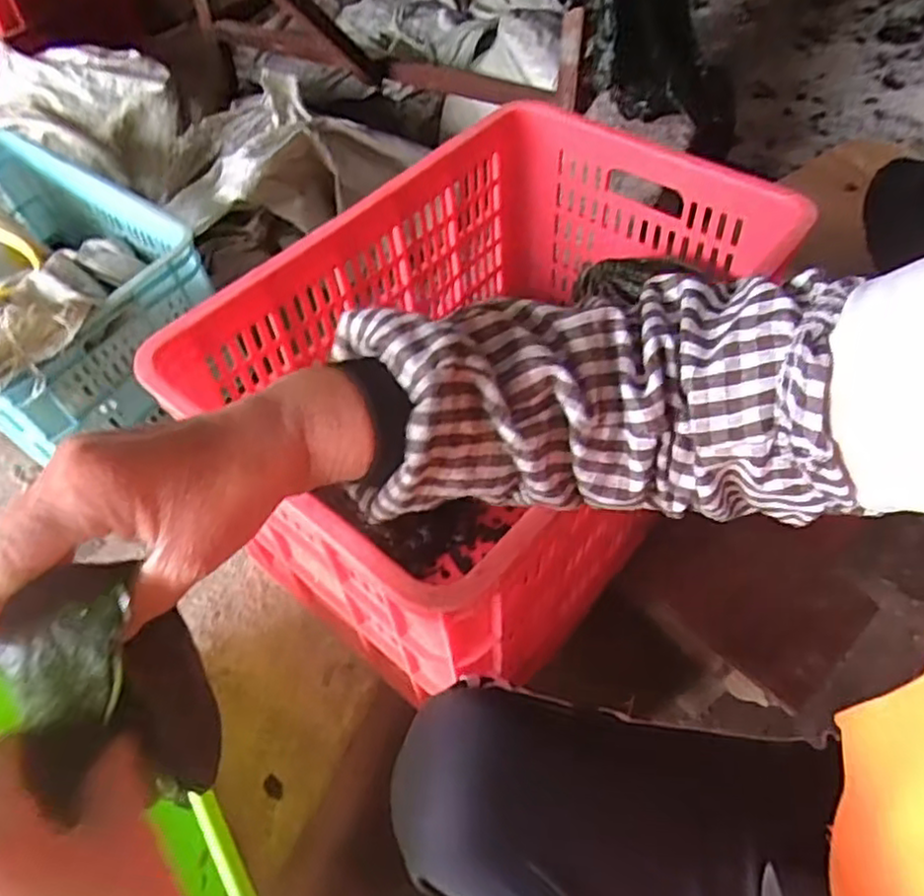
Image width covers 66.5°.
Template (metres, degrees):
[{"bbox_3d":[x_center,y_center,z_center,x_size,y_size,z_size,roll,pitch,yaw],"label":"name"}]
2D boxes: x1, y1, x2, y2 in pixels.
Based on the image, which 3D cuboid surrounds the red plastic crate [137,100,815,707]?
[{"bbox_3d":[0.035,-0.059,0.713,0.349,0.300,0.525,33,61,24],"label":"red plastic crate"}]

